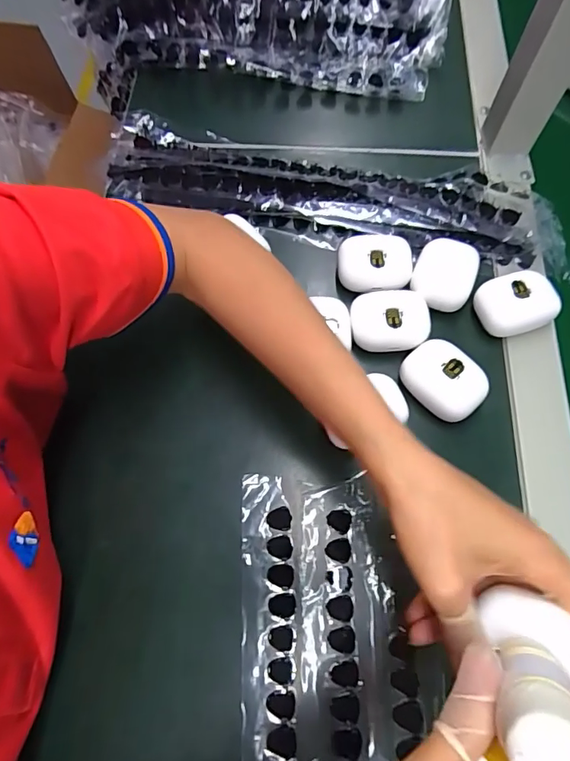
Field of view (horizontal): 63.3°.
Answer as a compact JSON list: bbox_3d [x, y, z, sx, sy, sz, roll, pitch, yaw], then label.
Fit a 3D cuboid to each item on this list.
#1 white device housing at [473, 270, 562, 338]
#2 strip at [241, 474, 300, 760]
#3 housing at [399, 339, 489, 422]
[{"bbox_3d":[0.178,-0.059,0.359,0.059,0.022,0.044,-16,69,-3],"label":"white device housing"},{"bbox_3d":[-0.005,0.252,0.255,0.035,0.014,0.393,-3,69,2],"label":"strip"},{"bbox_3d":[0.115,0.001,0.339,0.058,0.023,0.046,39,75,16],"label":"housing"}]

